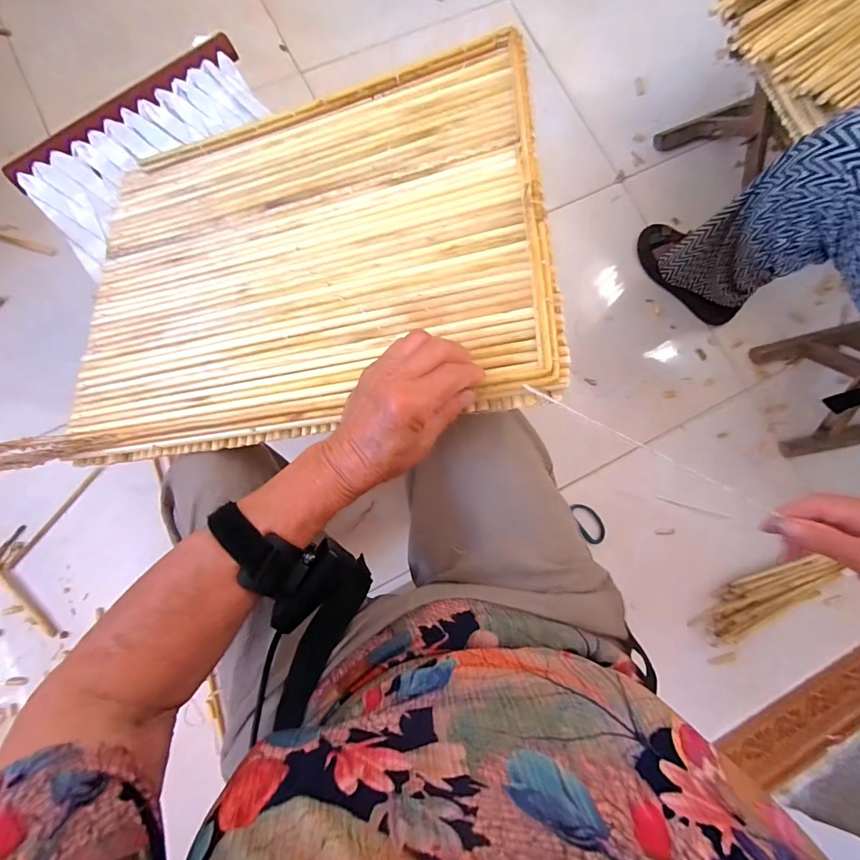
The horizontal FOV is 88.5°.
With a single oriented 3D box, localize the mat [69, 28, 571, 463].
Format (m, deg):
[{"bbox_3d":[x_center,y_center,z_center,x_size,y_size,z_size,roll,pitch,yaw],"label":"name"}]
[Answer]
[{"bbox_3d":[-0.127,-0.166,0.417,0.454,0.019,0.347,-7,73,13],"label":"mat"}]

